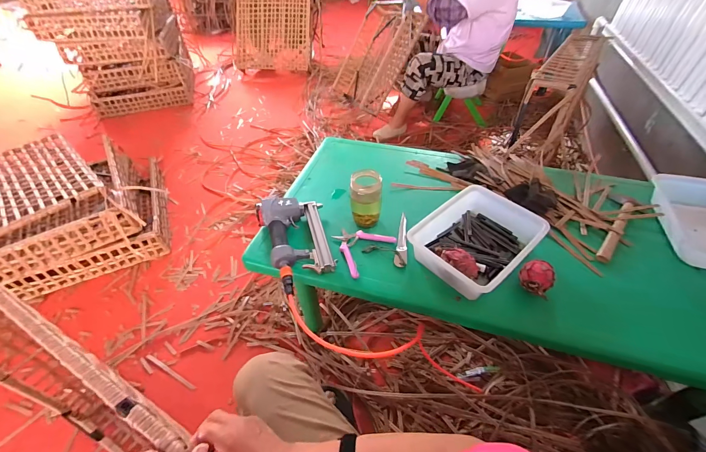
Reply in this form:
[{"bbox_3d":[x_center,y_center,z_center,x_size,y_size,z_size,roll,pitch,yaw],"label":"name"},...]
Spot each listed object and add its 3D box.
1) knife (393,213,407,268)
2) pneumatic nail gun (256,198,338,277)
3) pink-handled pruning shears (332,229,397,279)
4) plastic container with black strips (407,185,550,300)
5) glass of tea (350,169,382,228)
[{"bbox_3d":[0.119,0.031,0.767,0.029,0.015,0.177,7,46,4],"label":"knife"},{"bbox_3d":[-0.143,0.017,0.751,0.159,0.041,0.232,-11,47,-9],"label":"pneumatic nail gun"},{"bbox_3d":[0.009,0.047,0.752,0.122,0.017,0.148,31,54,27],"label":"pink-handled pruning shears"},{"bbox_3d":[0.279,0.031,0.717,0.270,0.075,0.209,-33,54,-27],"label":"plastic container with black strips"},{"bbox_3d":[0.031,-0.067,0.775,0.079,0.136,0.072,3,46,4],"label":"glass of tea"}]

